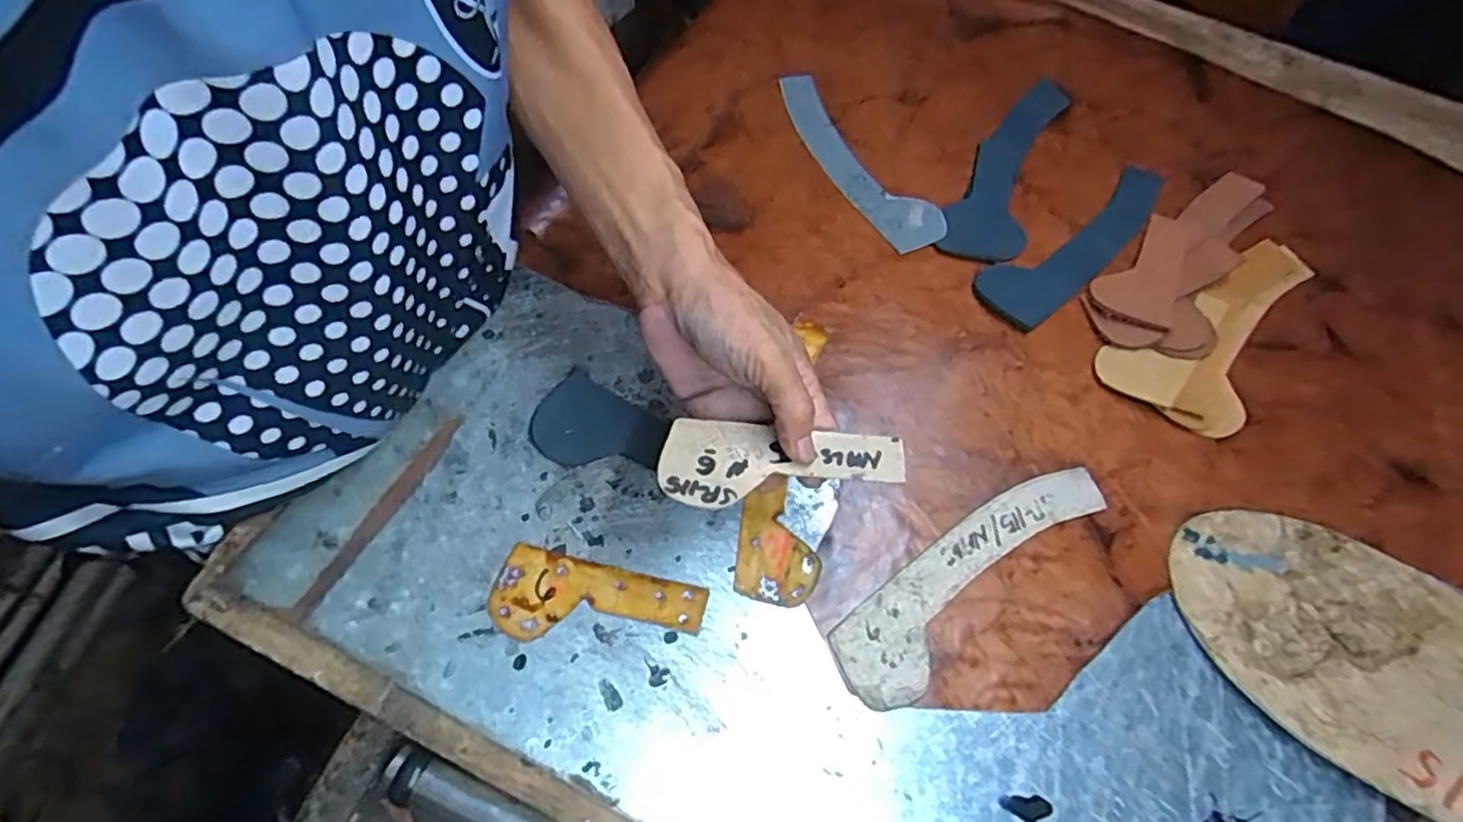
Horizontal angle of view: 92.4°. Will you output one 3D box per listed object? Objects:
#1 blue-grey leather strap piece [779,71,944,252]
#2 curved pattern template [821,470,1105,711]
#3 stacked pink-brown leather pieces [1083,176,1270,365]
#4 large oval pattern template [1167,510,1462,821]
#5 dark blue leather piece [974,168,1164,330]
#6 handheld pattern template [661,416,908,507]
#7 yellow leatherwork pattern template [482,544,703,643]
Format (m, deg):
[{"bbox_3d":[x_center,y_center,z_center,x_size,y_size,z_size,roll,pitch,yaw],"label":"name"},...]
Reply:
[{"bbox_3d":[0.094,-0.206,0.571,0.052,0.008,0.199,-31,69,-10],"label":"blue-grey leather strap piece"},{"bbox_3d":[0.148,0.097,0.433,0.208,0.010,0.054,-37,78,-19],"label":"curved pattern template"},{"bbox_3d":[0.351,-0.124,0.537,0.085,0.019,0.220,35,69,15],"label":"stacked pink-brown leather pieces"},{"bbox_3d":[0.404,0.161,0.413,0.277,0.011,0.142,28,67,15],"label":"large oval pattern template"},{"bbox_3d":[0.271,-0.129,0.545,0.205,0.008,0.054,-35,70,-19],"label":"dark blue leather piece"},{"bbox_3d":[0.027,0.028,0.363,0.125,0.005,0.052,4,51,-4],"label":"handheld pattern template"},{"bbox_3d":[-0.077,0.114,0.404,0.117,0.004,0.051,15,62,-1],"label":"yellow leatherwork pattern template"}]

